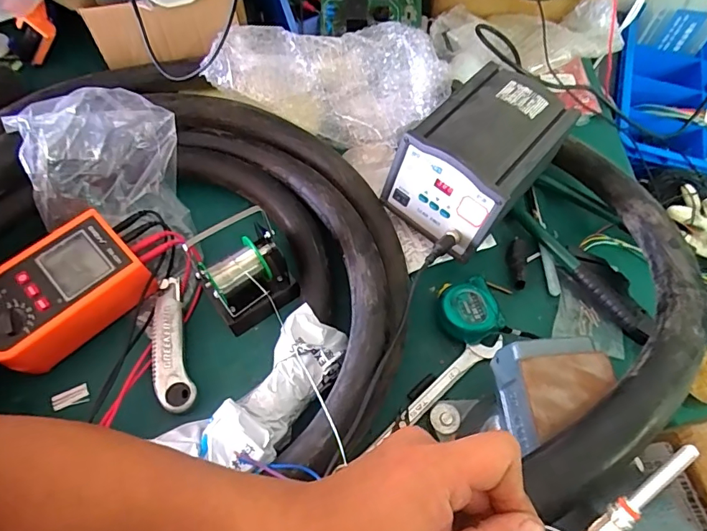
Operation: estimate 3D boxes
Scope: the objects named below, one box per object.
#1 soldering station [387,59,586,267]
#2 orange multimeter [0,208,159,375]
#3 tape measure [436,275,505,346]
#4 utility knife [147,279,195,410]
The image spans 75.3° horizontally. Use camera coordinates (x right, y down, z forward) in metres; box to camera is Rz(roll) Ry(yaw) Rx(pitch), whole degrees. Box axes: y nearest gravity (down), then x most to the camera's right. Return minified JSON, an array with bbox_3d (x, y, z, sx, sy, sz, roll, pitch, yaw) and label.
[{"bbox_3d":[0.141,-0.124,0.518,0.130,0.083,0.199,39,68,16],"label":"soldering station"},{"bbox_3d":[-0.304,0.030,0.480,0.159,0.055,0.110,-39,70,-19],"label":"orange multimeter"},{"bbox_3d":[0.126,0.049,0.505,0.067,0.033,0.067,-2,57,2],"label":"tape measure"},{"bbox_3d":[-0.195,0.080,0.482,0.037,0.018,0.144,-15,64,-10],"label":"utility knife"}]

